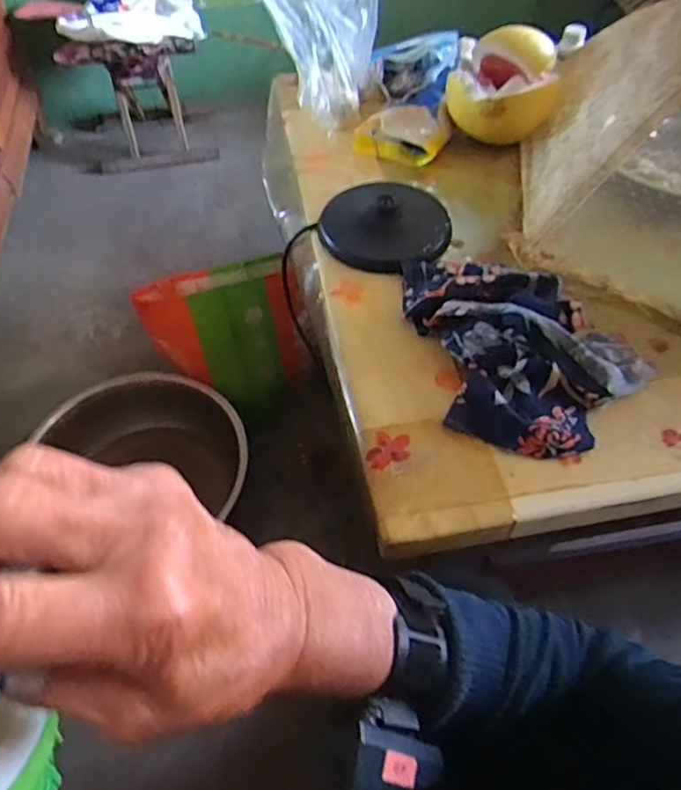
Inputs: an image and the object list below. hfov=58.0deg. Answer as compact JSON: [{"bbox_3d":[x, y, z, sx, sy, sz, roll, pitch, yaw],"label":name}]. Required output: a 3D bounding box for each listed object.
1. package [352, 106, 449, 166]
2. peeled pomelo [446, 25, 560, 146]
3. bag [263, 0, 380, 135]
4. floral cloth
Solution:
[{"bbox_3d":[0.082,-0.346,0.816,0.126,0.044,0.067,5,54,4],"label":"package"},{"bbox_3d":[0.208,-0.395,0.786,0.138,0.109,0.106,11,55,9],"label":"peeled pomelo"},{"bbox_3d":[-0.027,-0.471,0.780,0.144,0.224,0.086,-4,54,-2],"label":"bag"},{"bbox_3d":[0.177,-0.062,0.593,0.188,0.048,0.248,-11,54,-7],"label":"floral cloth"}]

